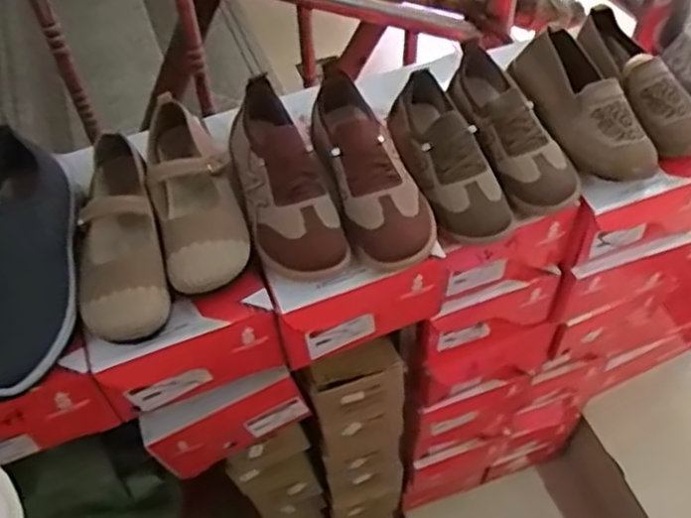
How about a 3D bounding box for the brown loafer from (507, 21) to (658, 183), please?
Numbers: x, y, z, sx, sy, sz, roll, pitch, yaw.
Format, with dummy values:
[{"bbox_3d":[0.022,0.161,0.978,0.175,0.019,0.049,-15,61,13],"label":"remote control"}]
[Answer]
[{"bbox_3d":[0.282,-0.190,0.832,0.099,0.061,0.211,-11,53,-6],"label":"brown loafer"}]

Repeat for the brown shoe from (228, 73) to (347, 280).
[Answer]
[{"bbox_3d":[-0.069,-0.083,0.725,0.083,0.065,0.223,-19,70,-11],"label":"brown shoe"}]

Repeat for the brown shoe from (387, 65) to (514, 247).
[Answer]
[{"bbox_3d":[0.114,-0.120,0.790,0.083,0.070,0.210,-15,54,-9],"label":"brown shoe"}]

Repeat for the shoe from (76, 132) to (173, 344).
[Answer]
[{"bbox_3d":[-0.239,-0.033,0.718,0.084,0.081,0.261,-14,54,-8],"label":"shoe"}]

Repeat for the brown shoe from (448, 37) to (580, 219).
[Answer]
[{"bbox_3d":[0.190,-0.158,0.808,0.074,0.073,0.223,-18,54,-11],"label":"brown shoe"}]

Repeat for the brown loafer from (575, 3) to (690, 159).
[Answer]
[{"bbox_3d":[0.361,-0.220,0.848,0.065,0.072,0.207,-18,54,-11],"label":"brown loafer"}]

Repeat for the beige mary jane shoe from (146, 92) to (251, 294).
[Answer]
[{"bbox_3d":[-0.162,-0.076,0.738,0.083,0.072,0.251,-15,54,-9],"label":"beige mary jane shoe"}]

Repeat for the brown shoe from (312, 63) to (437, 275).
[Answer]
[{"bbox_3d":[0.023,-0.108,0.736,0.081,0.083,0.234,-16,54,-10],"label":"brown shoe"}]

